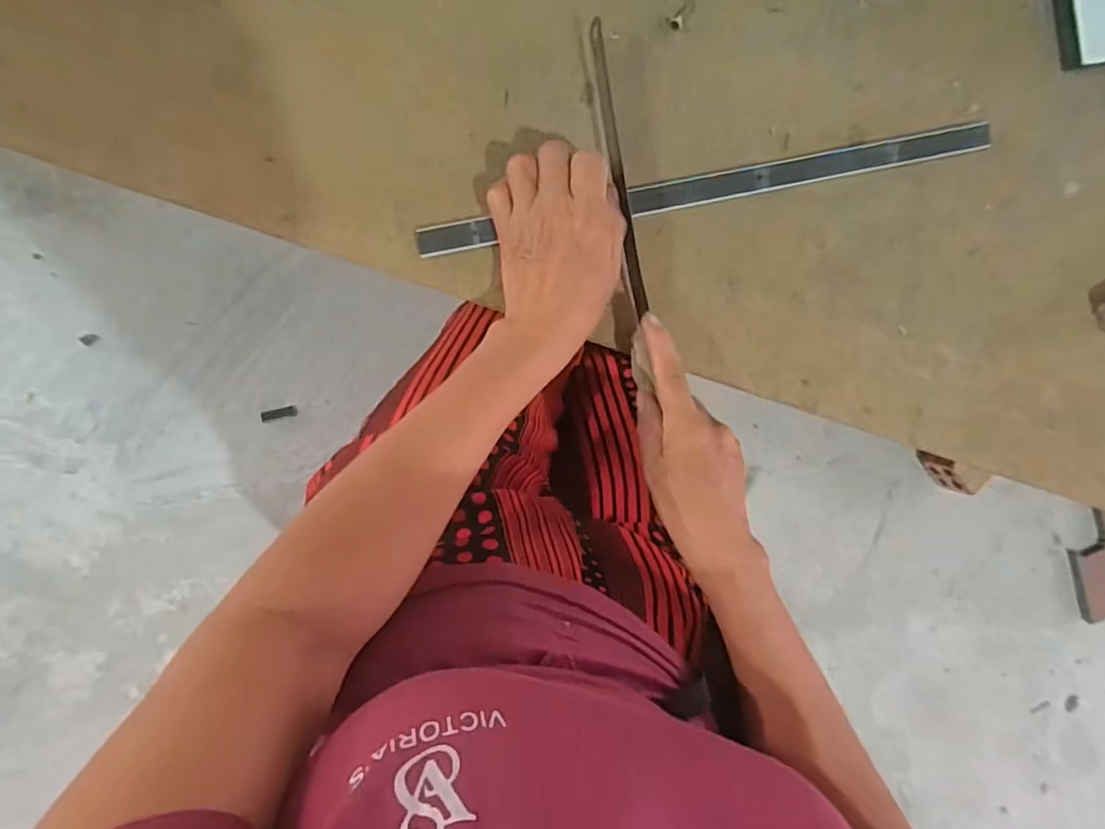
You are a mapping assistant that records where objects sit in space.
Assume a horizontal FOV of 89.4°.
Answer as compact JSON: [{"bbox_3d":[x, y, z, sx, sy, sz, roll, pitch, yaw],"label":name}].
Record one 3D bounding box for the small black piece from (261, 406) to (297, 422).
[{"bbox_3d":[-0.428,-0.001,0.872,0.055,0.011,0.016,-13,96,-7],"label":"small black piece"}]

